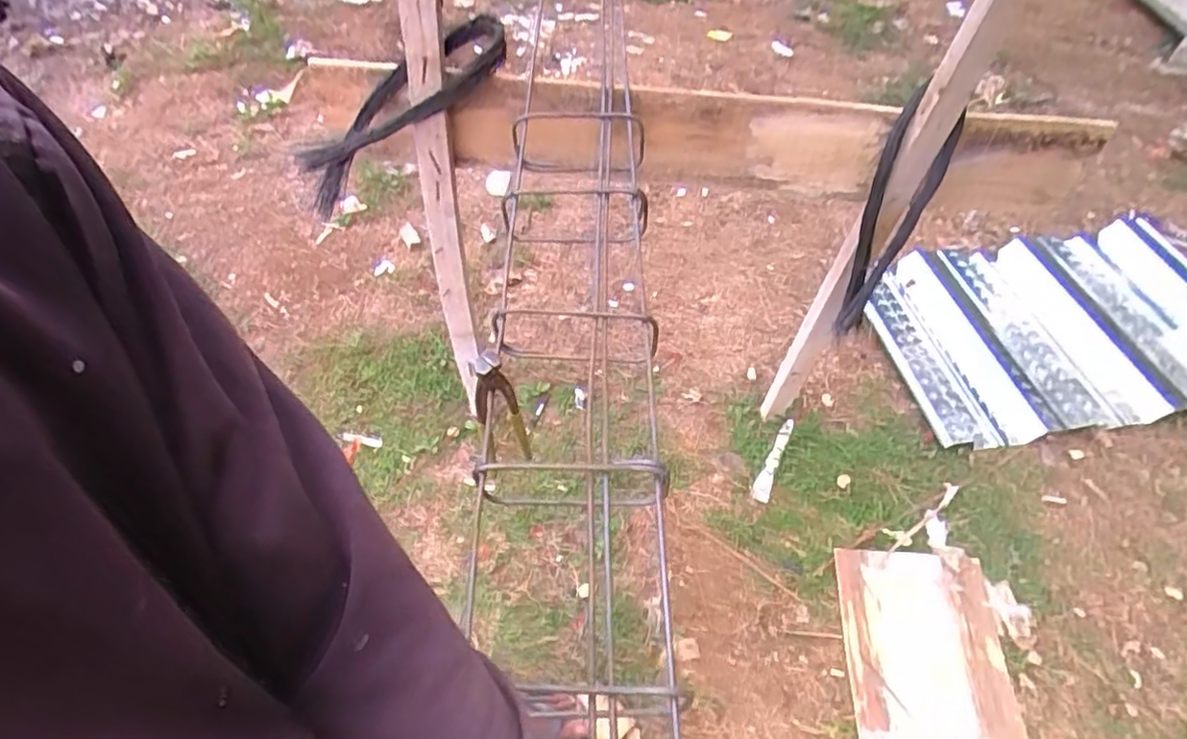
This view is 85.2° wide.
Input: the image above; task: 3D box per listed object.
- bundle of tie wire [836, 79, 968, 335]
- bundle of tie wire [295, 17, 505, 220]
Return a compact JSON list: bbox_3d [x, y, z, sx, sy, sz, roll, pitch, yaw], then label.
[{"bbox_3d":[0.462,-0.229,1.029,0.097,0.348,0.153,25,56,16],"label":"bundle of tie wire"},{"bbox_3d":[-0.317,-0.424,1.067,0.440,0.106,0.124,-29,52,17],"label":"bundle of tie wire"}]

